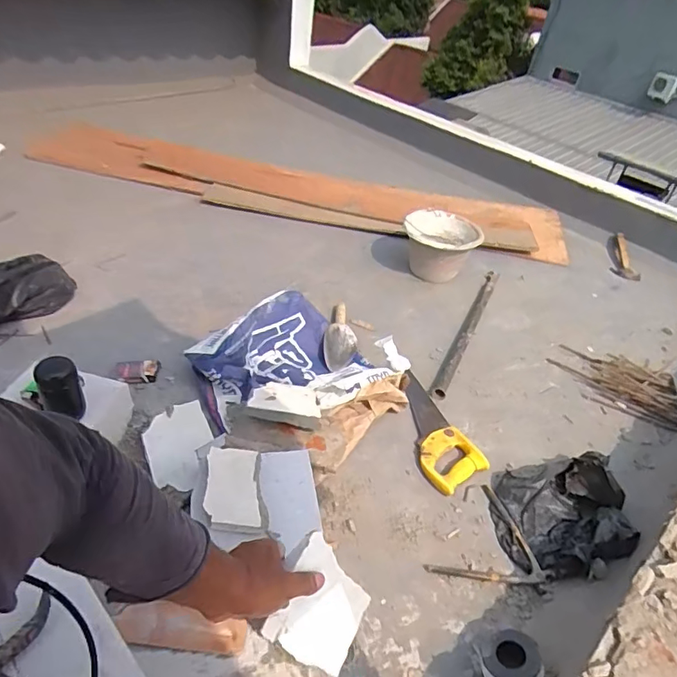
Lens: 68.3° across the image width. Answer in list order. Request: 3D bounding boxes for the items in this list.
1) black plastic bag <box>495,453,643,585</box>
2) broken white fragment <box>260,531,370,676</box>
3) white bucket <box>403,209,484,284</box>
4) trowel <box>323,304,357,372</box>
[{"bbox_3d":[0.435,0.344,0.979,0.250,0.077,0.253,8,39,-2],"label":"black plastic bag"},{"bbox_3d":[-0.018,0.319,0.589,0.121,0.011,0.118,49,51,-13],"label":"broken white fragment"},{"bbox_3d":[0.348,-0.317,1.689,0.235,0.178,0.235,6,39,-4],"label":"white bucket"},{"bbox_3d":[0.012,-0.013,1.339,0.091,0.061,0.269,12,39,4],"label":"trowel"}]

